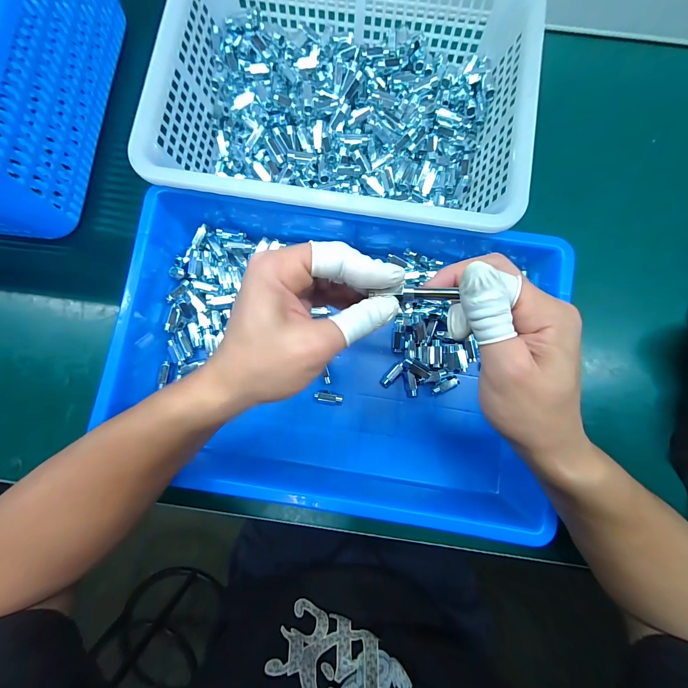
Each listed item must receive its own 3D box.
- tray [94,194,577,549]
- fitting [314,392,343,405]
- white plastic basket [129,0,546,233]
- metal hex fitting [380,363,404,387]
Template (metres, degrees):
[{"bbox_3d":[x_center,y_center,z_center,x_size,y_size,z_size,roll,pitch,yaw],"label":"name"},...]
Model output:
[{"bbox_3d":[0.000,0.015,0.268,0.378,0.066,0.290,9,84,1],"label":"tray"},{"bbox_3d":[-0.015,0.053,0.285,0.027,0.010,0.011,8,84,1],"label":"fitting"},{"bbox_3d":[0.001,-0.223,0.272,0.313,0.064,0.225,9,84,1],"label":"white plastic basket"},{"bbox_3d":[0.047,0.030,0.288,0.010,0.012,0.028,43,86,4],"label":"metal hex fitting"}]

